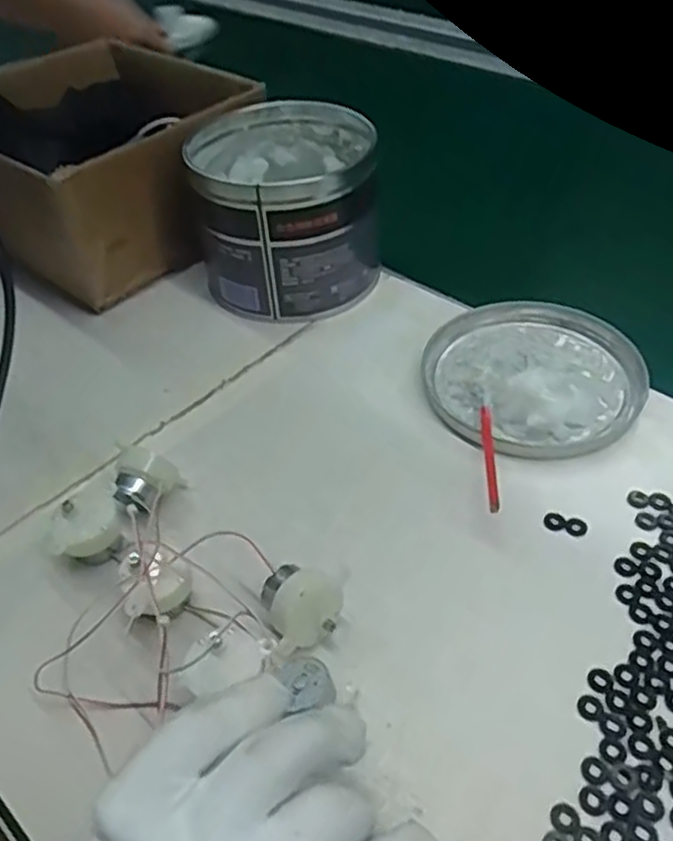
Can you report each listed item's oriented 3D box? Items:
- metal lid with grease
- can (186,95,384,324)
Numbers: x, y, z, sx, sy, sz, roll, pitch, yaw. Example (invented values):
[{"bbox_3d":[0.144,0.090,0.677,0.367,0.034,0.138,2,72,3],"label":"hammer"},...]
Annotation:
[{"bbox_3d":[0.120,-0.035,0.440,0.127,0.019,0.135,-3,44,3],"label":"metal lid with grease"},{"bbox_3d":[-0.037,-0.150,0.510,0.119,0.107,0.133,-14,45,-9],"label":"can"}]

